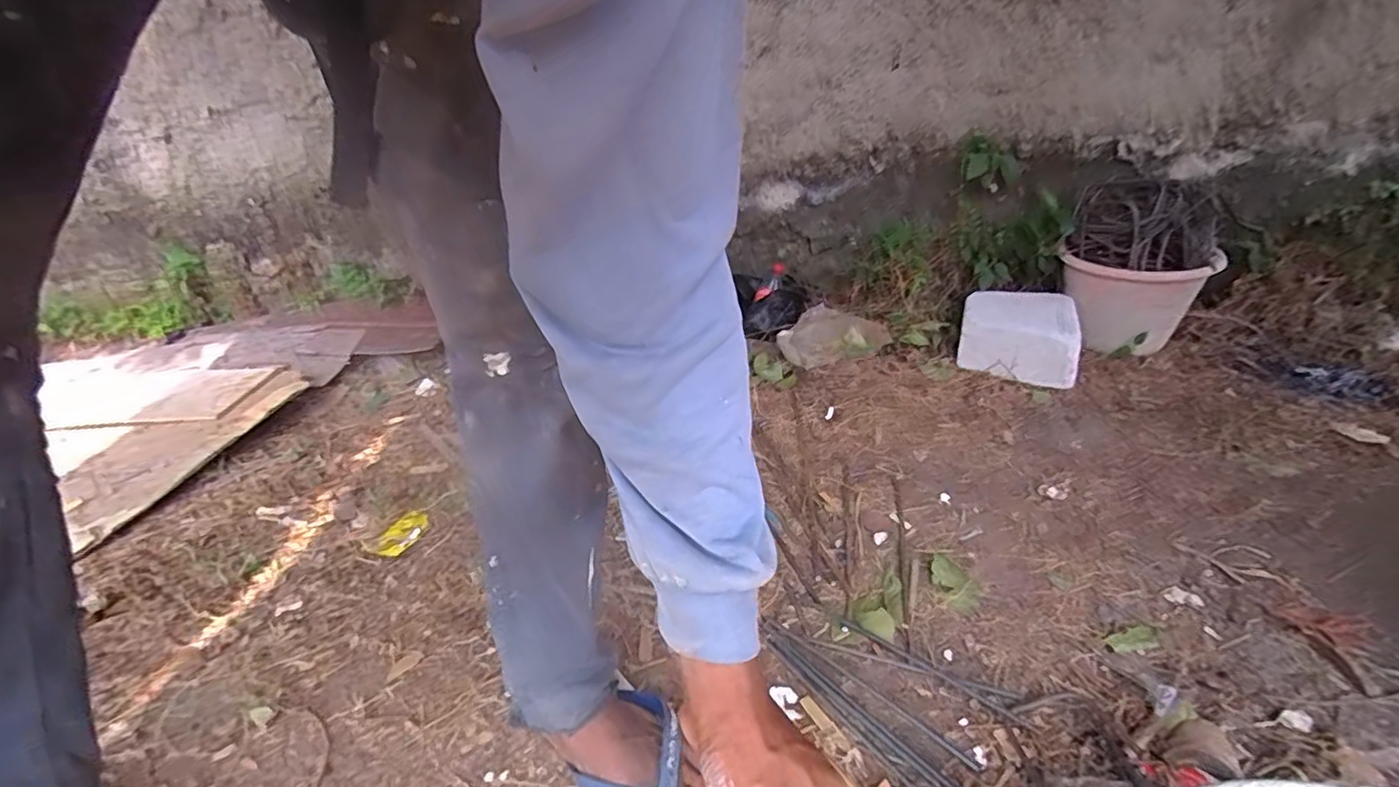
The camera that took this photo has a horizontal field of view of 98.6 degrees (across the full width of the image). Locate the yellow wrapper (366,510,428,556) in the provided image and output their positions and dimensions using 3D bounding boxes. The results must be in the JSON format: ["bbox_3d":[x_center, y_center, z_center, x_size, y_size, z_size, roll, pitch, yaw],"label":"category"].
[{"bbox_3d":[-0.430,0.201,0.868,0.052,0.010,0.096,1,25,12],"label":"yellow wrapper"}]

